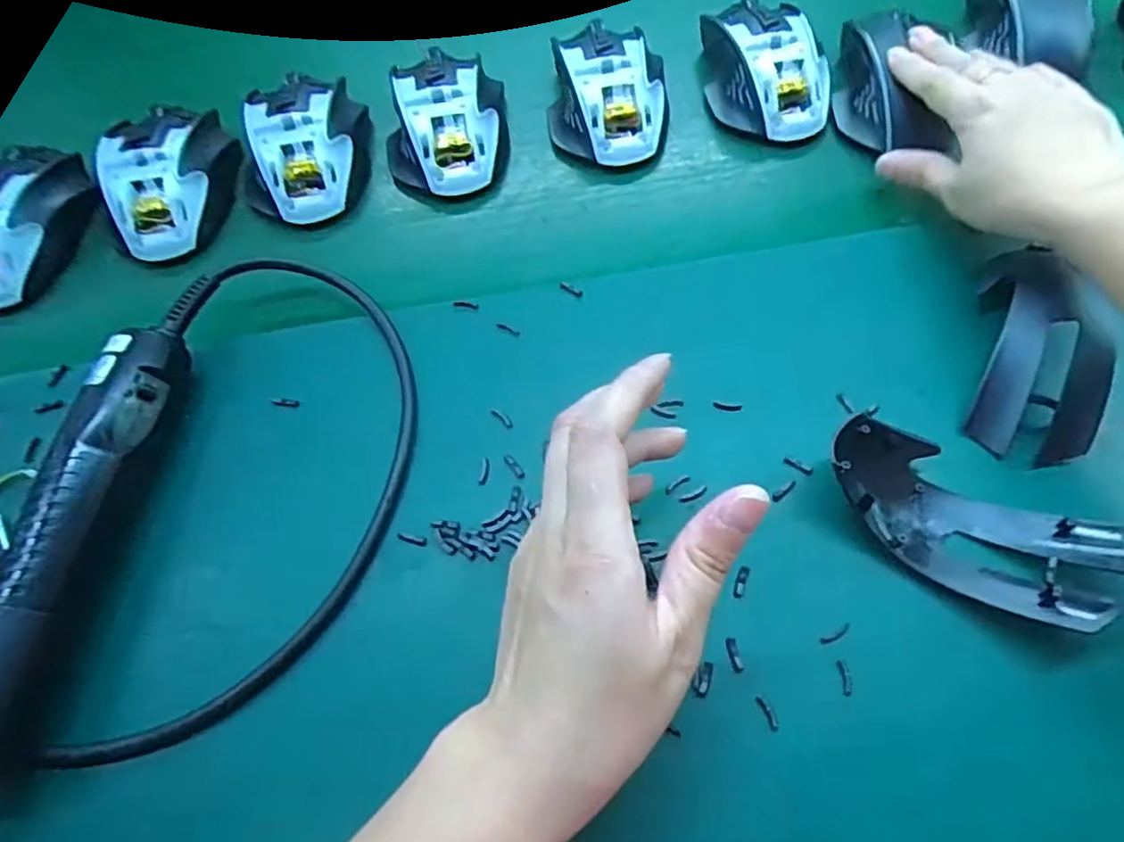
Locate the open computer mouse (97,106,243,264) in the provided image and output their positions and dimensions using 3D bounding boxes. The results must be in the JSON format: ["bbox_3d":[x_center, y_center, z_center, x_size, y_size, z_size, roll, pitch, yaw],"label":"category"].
[{"bbox_3d":[-0.240,-0.149,0.419,0.070,0.031,0.105,-11,65,-3],"label":"open computer mouse"}]

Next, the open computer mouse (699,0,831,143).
[{"bbox_3d":[0.128,-0.214,0.427,0.067,0.035,0.088,-16,63,-5],"label":"open computer mouse"}]

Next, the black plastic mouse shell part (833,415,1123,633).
[{"bbox_3d":[0.169,0.041,0.293,0.112,0.026,0.050,33,70,18],"label":"black plastic mouse shell part"}]

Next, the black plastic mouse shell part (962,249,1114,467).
[{"bbox_3d":[0.226,-0.034,0.327,0.051,0.025,0.102,12,65,9],"label":"black plastic mouse shell part"}]

